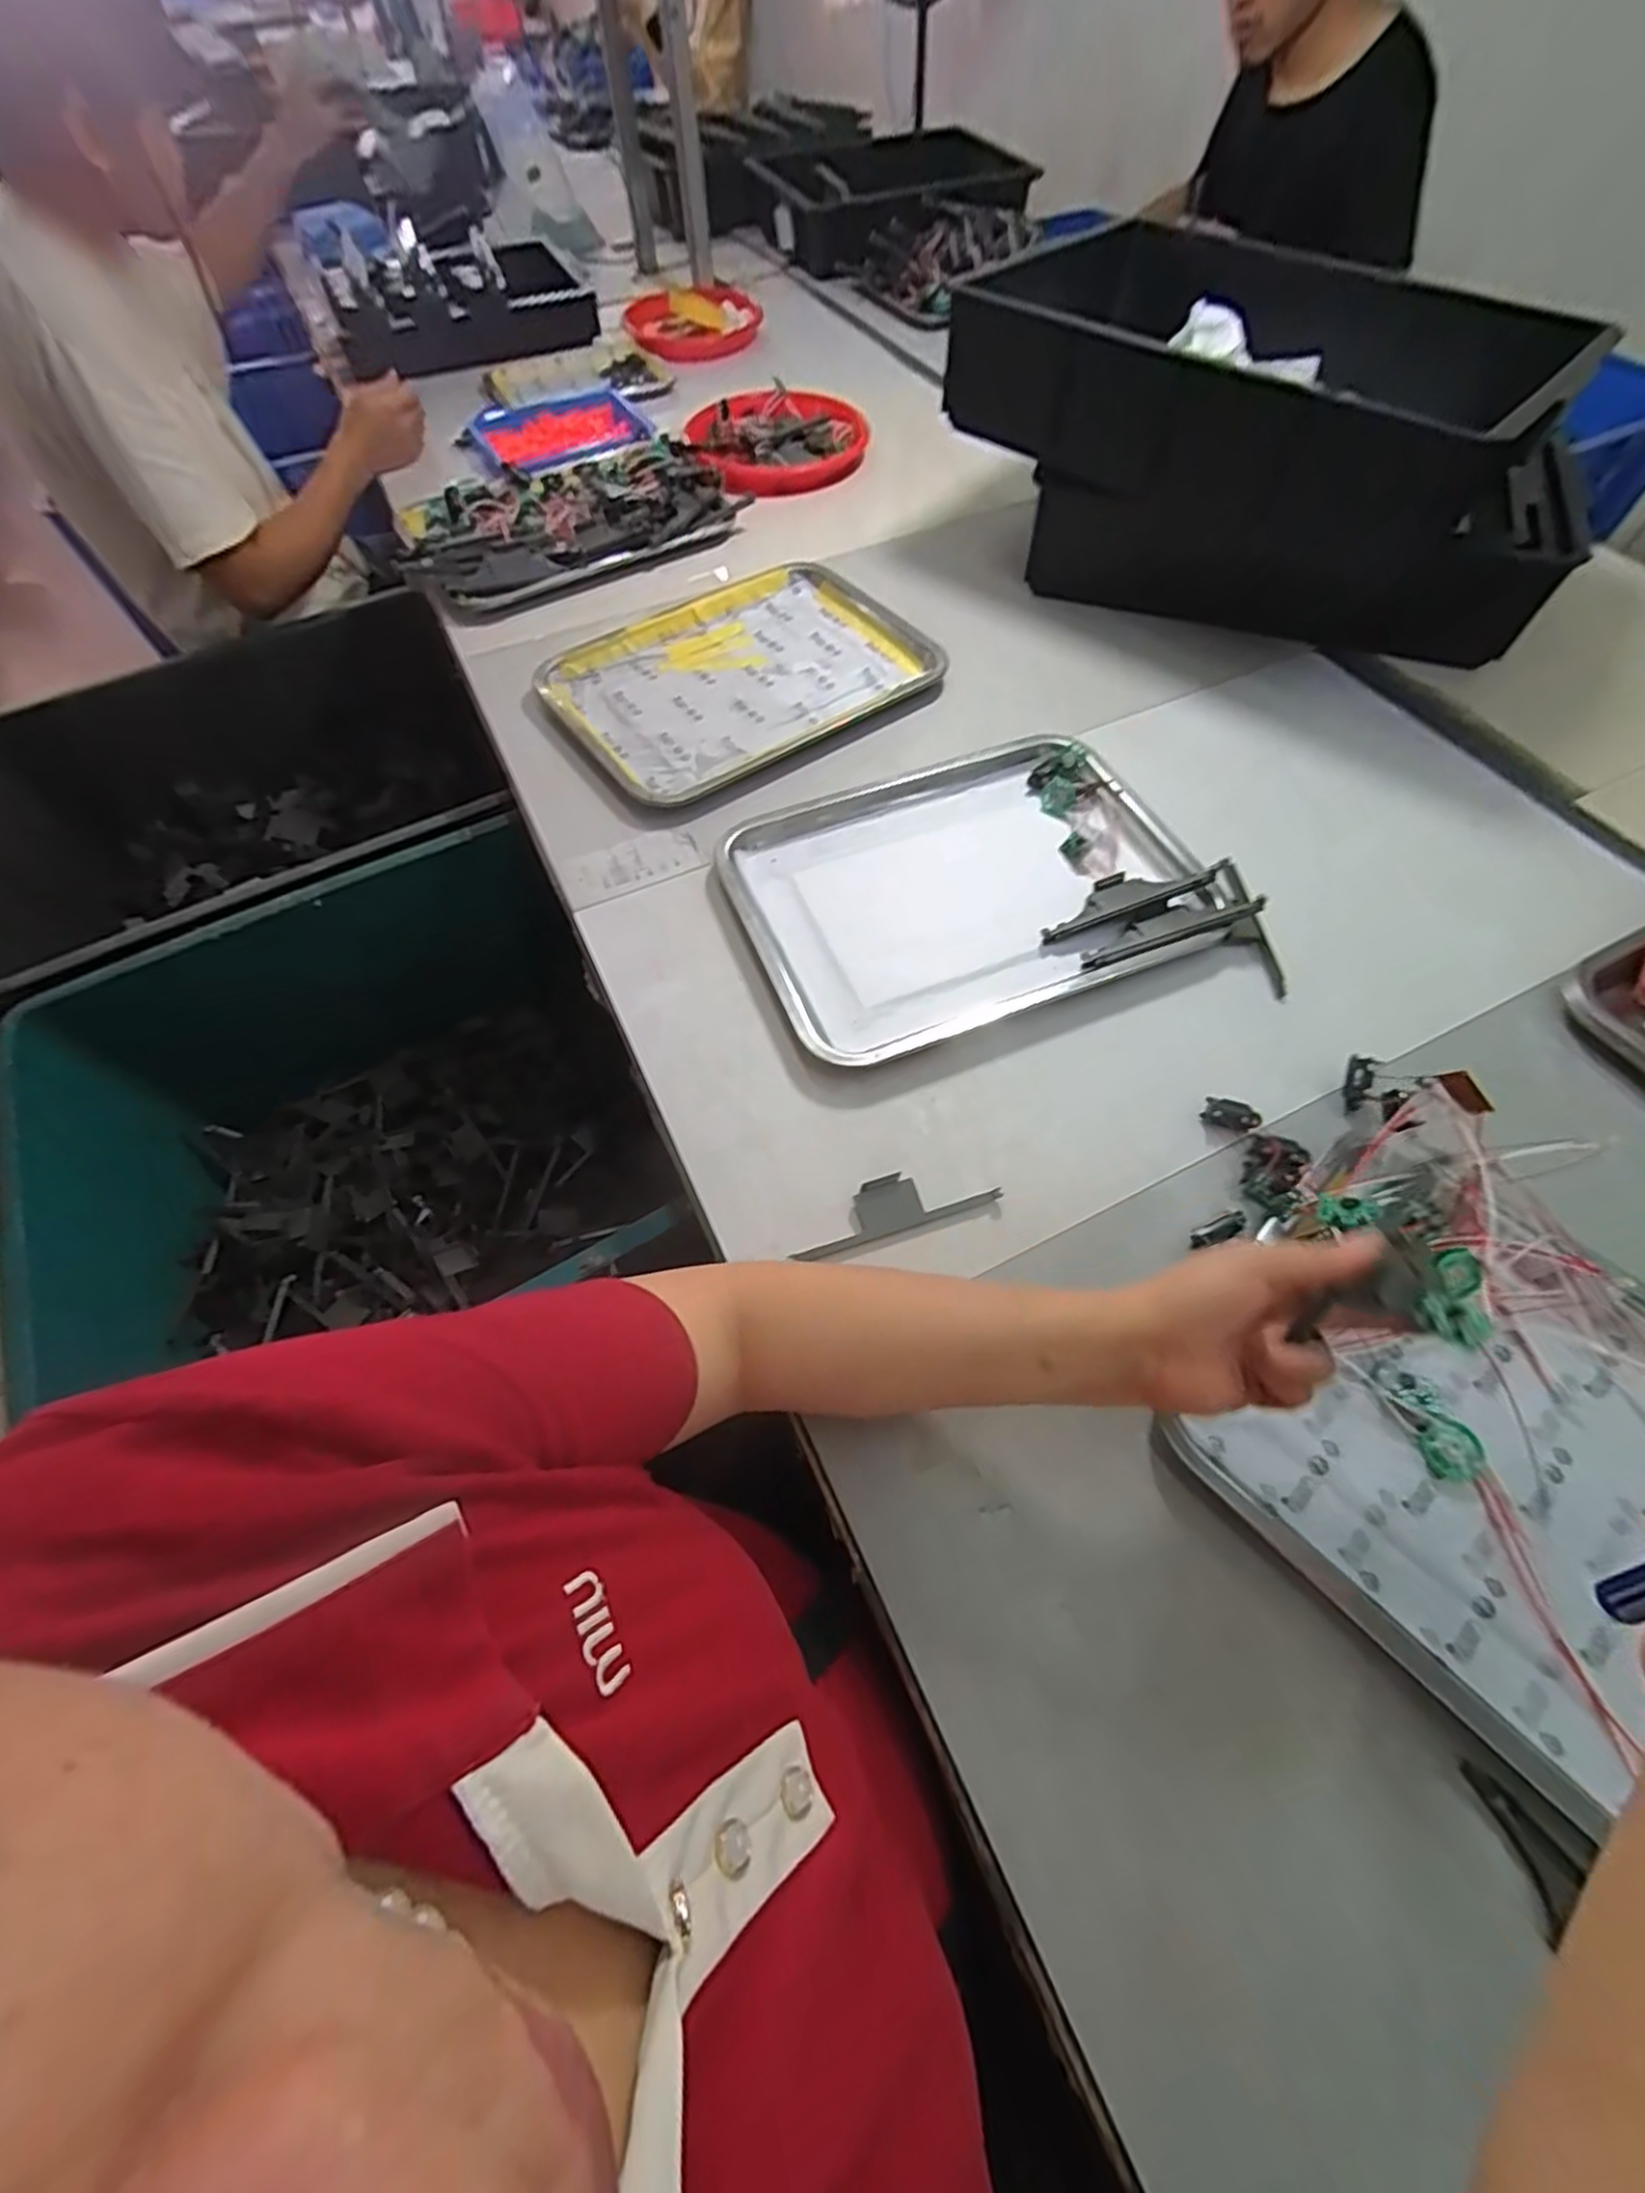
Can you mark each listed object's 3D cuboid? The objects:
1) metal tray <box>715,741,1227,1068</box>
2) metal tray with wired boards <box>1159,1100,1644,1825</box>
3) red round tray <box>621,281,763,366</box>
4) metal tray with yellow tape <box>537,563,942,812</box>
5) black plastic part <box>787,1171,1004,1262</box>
[{"bbox_3d":[0.114,-0.168,0.597,0.350,0.021,0.252,-20,62,-10],"label":"metal tray"},{"bbox_3d":[0.376,0.188,0.370,0.263,0.055,0.349,-41,68,-16],"label":"metal tray with wired boards"},{"bbox_3d":[-0.219,-1.226,1.176,0.194,0.040,0.209,0,60,1],"label":"red round tray"},{"bbox_3d":[-0.078,-0.418,0.734,0.351,0.027,0.250,-33,65,-16],"label":"metal tray with yellow tape"},{"bbox_3d":[0.045,0.067,0.465,0.127,0.008,0.034,-16,61,-8],"label":"black plastic part"}]

